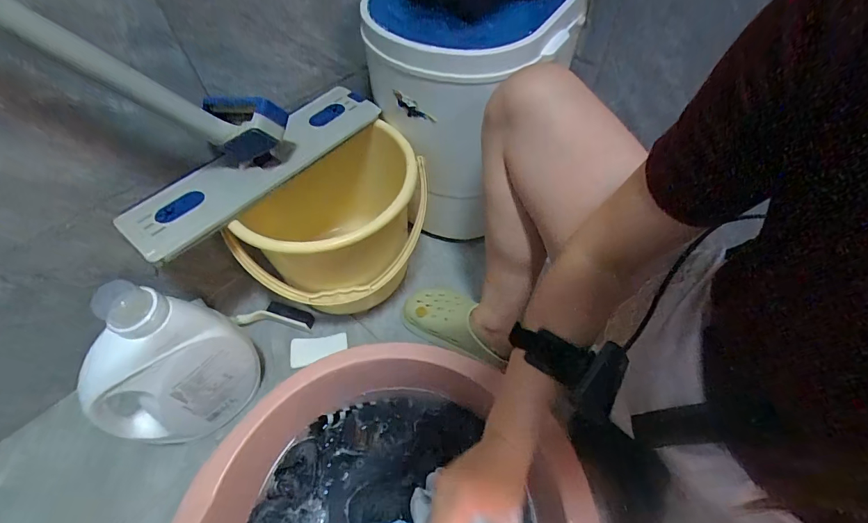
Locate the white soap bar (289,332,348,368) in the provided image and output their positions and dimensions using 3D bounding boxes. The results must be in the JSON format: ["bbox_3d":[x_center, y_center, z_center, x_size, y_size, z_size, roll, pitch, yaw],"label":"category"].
[{"bbox_3d":[-0.216,0.165,0.740,0.103,0.024,0.050,-9,54,-5],"label":"white soap bar"}]

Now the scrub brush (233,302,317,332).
[{"bbox_3d":[-0.308,0.104,0.767,0.150,0.030,0.046,6,54,6],"label":"scrub brush"}]

